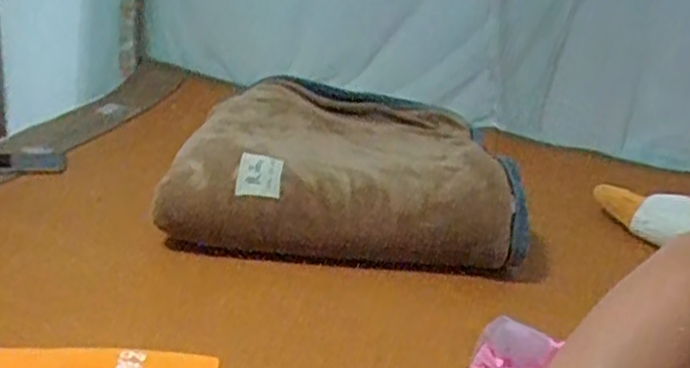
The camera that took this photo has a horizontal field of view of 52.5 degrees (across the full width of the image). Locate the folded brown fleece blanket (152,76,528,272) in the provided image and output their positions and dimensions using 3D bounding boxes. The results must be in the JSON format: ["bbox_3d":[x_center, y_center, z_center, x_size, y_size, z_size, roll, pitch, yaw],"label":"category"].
[{"bbox_3d":[0.021,-0.015,1.194,0.561,0.168,0.470,10,22,8],"label":"folded brown fleece blanket"}]

